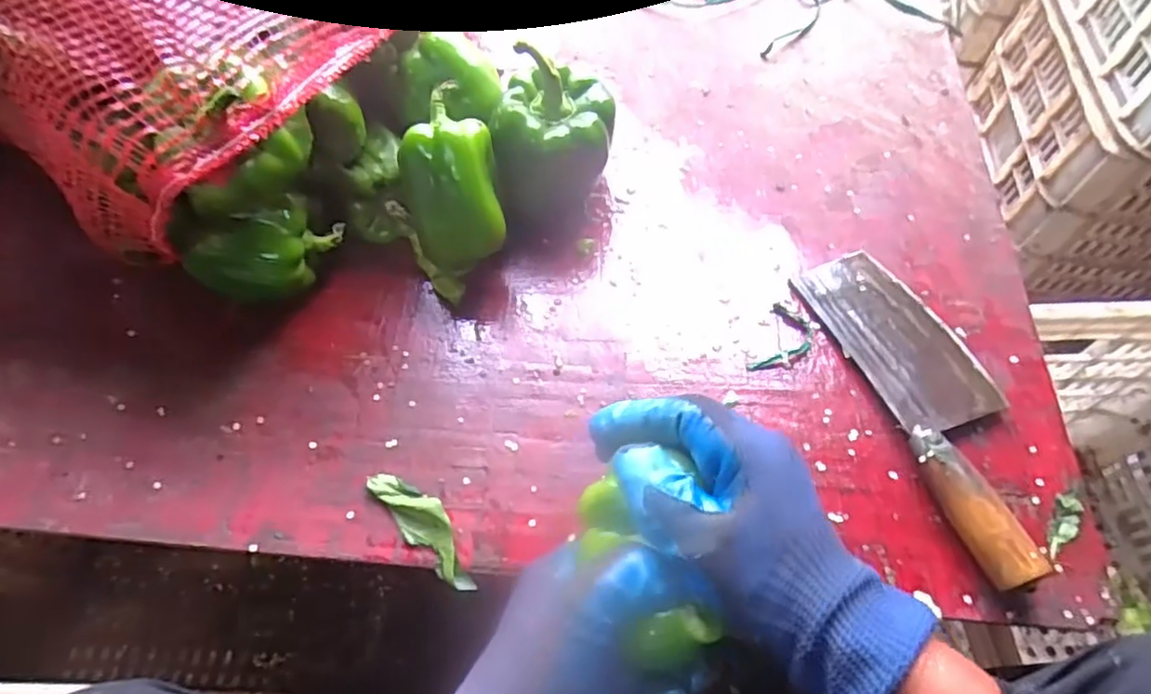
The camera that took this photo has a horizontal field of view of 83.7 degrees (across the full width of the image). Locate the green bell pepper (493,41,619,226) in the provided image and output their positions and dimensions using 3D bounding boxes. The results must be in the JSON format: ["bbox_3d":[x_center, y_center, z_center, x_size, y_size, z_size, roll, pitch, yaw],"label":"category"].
[{"bbox_3d":[-0.016,-0.157,0.496,0.085,0.113,0.075,6,61,4],"label":"green bell pepper"}]

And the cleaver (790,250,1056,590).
[{"bbox_3d":[0.245,0.027,0.431,0.086,0.034,0.242,-16,62,-8],"label":"cleaver"}]

